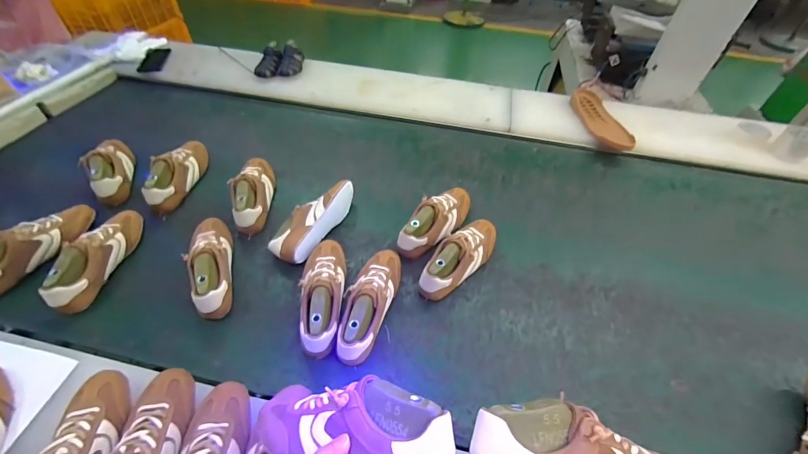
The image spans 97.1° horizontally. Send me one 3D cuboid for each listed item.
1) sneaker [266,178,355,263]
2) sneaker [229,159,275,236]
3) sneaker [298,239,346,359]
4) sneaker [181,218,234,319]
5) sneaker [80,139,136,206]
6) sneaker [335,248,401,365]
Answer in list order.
[{"bbox_3d":[-0.196,-0.021,0.785,0.084,0.077,0.234,24,54,13],"label":"sneaker"},{"bbox_3d":[-0.353,-0.094,0.838,0.079,0.085,0.240,-6,48,-9],"label":"sneaker"},{"bbox_3d":[-0.154,0.117,0.663,0.085,0.082,0.235,1,52,-4],"label":"sneaker"},{"bbox_3d":[-0.378,0.066,0.700,0.073,0.082,0.226,-13,50,-15],"label":"sneaker"},{"bbox_3d":[-0.714,-0.156,0.868,0.096,0.088,0.208,-22,53,-21],"label":"sneaker"},{"bbox_3d":[-0.066,0.131,0.658,0.078,0.079,0.232,15,49,10],"label":"sneaker"}]

